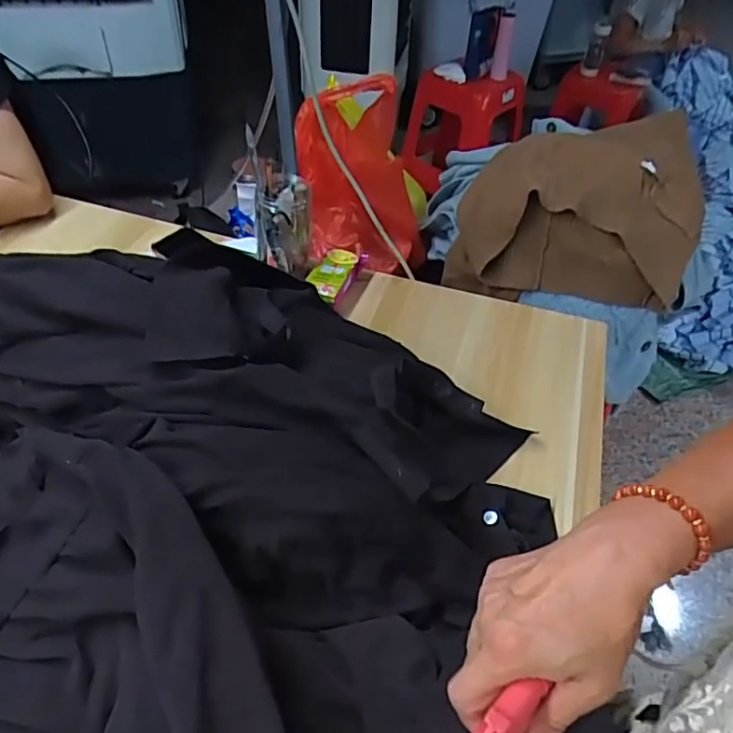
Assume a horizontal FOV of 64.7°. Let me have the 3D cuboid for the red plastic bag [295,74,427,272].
[{"bbox_3d":[0.002,-0.342,1.019,0.233,0.287,0.186,5,46,-1],"label":"red plastic bag"}]

